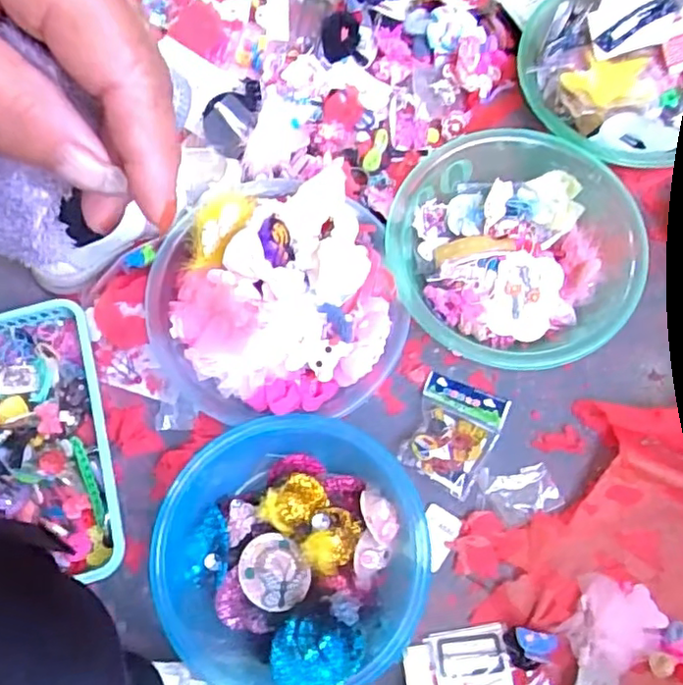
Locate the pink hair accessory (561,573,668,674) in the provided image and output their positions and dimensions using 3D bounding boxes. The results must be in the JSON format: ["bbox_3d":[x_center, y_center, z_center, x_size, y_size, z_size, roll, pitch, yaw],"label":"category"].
[{"bbox_3d":[0.234,0.241,0.526,0.069,0.032,0.076,25,75,9],"label":"pink hair accessory"}]

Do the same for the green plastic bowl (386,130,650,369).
[{"bbox_3d":[0.164,-0.088,0.608,0.227,0.070,0.230,0,73,1],"label":"green plastic bowl"}]

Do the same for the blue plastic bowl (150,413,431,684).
[{"bbox_3d":[-0.041,0.181,0.530,0.230,0.074,0.214,0,73,1],"label":"blue plastic bowl"}]

